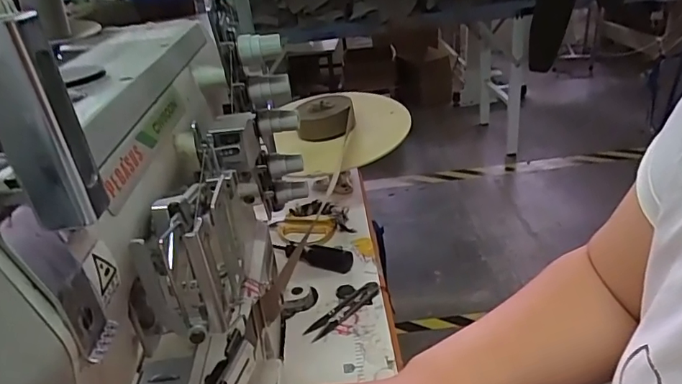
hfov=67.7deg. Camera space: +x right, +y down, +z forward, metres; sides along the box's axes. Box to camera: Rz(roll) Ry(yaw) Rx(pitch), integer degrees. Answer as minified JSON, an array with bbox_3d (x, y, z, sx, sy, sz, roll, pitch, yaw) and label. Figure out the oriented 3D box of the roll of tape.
[{"bbox_3d":[-0.023,-0.111,0.759,0.084,0.045,0.102,-8,28,-2],"label":"roll of tape"}]

